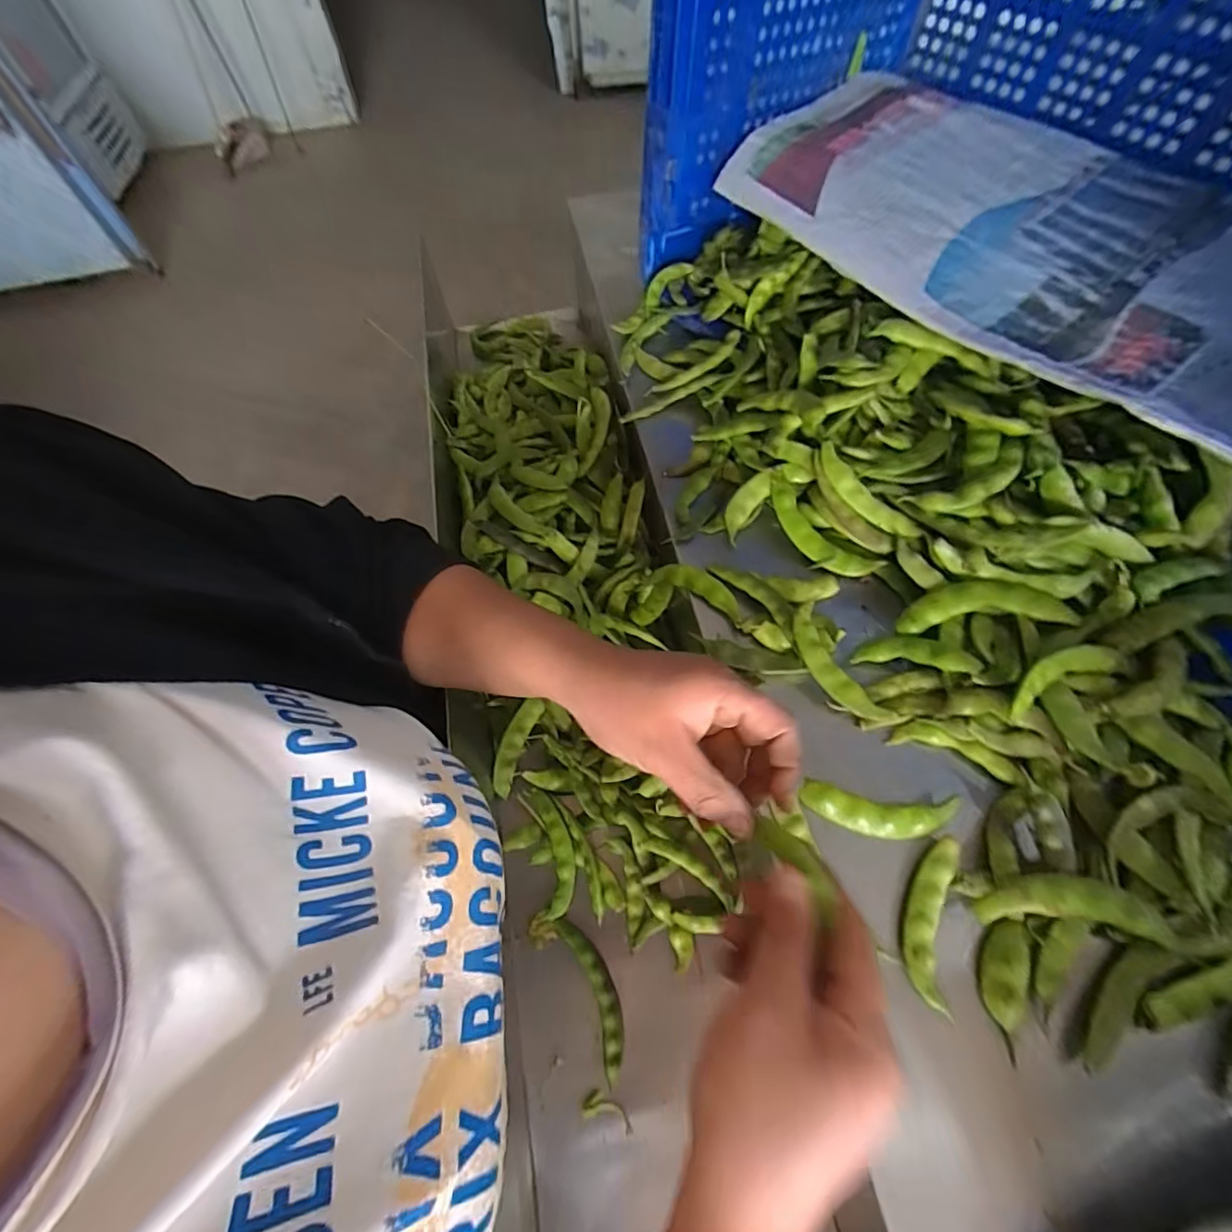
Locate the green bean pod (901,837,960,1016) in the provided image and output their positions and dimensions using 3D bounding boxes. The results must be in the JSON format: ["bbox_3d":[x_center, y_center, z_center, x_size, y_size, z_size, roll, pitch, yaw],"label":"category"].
[{"bbox_3d":[0.180,0.171,0.310,0.025,0.007,0.087,16,64,12],"label":"green bean pod"}]

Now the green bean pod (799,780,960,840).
[{"bbox_3d":[0.163,0.122,0.337,0.089,0.008,0.026,5,62,6],"label":"green bean pod"}]

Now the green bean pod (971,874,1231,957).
[{"bbox_3d":[0.272,0.161,0.297,0.137,0.014,0.029,6,62,6],"label":"green bean pod"}]

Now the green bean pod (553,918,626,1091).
[{"bbox_3d":[-0.016,0.295,0.430,0.029,0.012,0.112,-24,63,-9],"label":"green bean pod"}]

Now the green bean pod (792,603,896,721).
[{"bbox_3d":[0.149,0.036,0.369,0.028,0.006,0.093,-32,78,-13],"label":"green bean pod"}]

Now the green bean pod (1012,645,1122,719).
[{"bbox_3d":[0.283,0.036,0.344,0.085,0.012,0.023,-22,63,-8],"label":"green bean pod"}]

